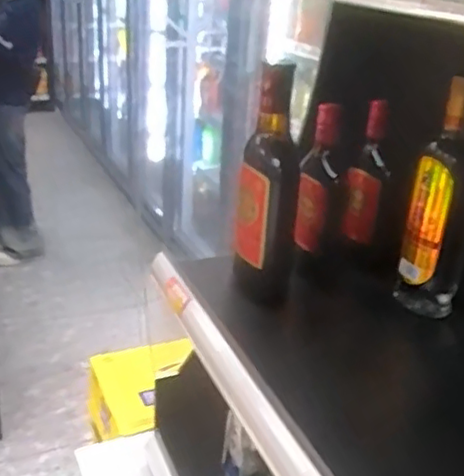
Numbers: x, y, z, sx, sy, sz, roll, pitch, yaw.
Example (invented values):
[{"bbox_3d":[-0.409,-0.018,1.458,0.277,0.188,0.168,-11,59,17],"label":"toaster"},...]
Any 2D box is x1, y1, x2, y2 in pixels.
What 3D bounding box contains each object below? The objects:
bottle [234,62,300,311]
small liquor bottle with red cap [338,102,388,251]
[{"bbox_3d":[0.042,-0.041,0.710,0.073,0.248,0.087,4,24,2],"label":"bottle"},{"bbox_3d":[0.162,-0.073,0.776,0.055,0.164,0.060,8,25,10],"label":"small liquor bottle with red cap"}]

